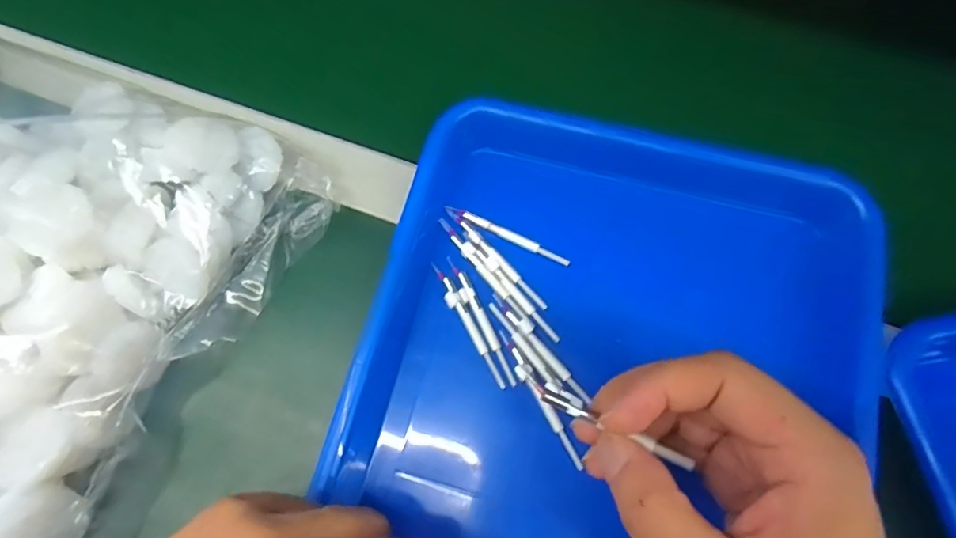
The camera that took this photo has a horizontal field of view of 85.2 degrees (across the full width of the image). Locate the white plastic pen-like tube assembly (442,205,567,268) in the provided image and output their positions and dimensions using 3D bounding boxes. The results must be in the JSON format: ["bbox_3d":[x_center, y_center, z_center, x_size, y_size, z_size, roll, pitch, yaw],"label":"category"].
[{"bbox_3d":[0.017,-0.020,0.299,0.075,0.007,0.006,25,75,9],"label":"white plastic pen-like tube assembly"}]

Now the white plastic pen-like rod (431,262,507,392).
[{"bbox_3d":[-0.006,0.031,0.285,0.008,0.004,0.077,-28,74,-7],"label":"white plastic pen-like rod"}]

